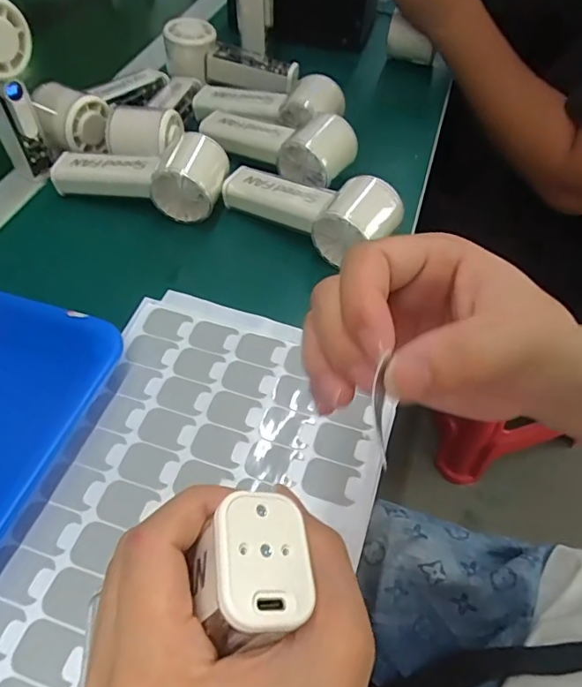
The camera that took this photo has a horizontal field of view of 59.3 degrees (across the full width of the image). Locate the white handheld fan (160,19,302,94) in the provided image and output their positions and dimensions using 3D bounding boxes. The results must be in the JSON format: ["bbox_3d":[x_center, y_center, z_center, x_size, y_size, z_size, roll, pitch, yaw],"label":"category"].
[{"bbox_3d":[-0.065,-0.322,0.573,0.157,0.052,0.049,17,54,12],"label":"white handheld fan"}]

